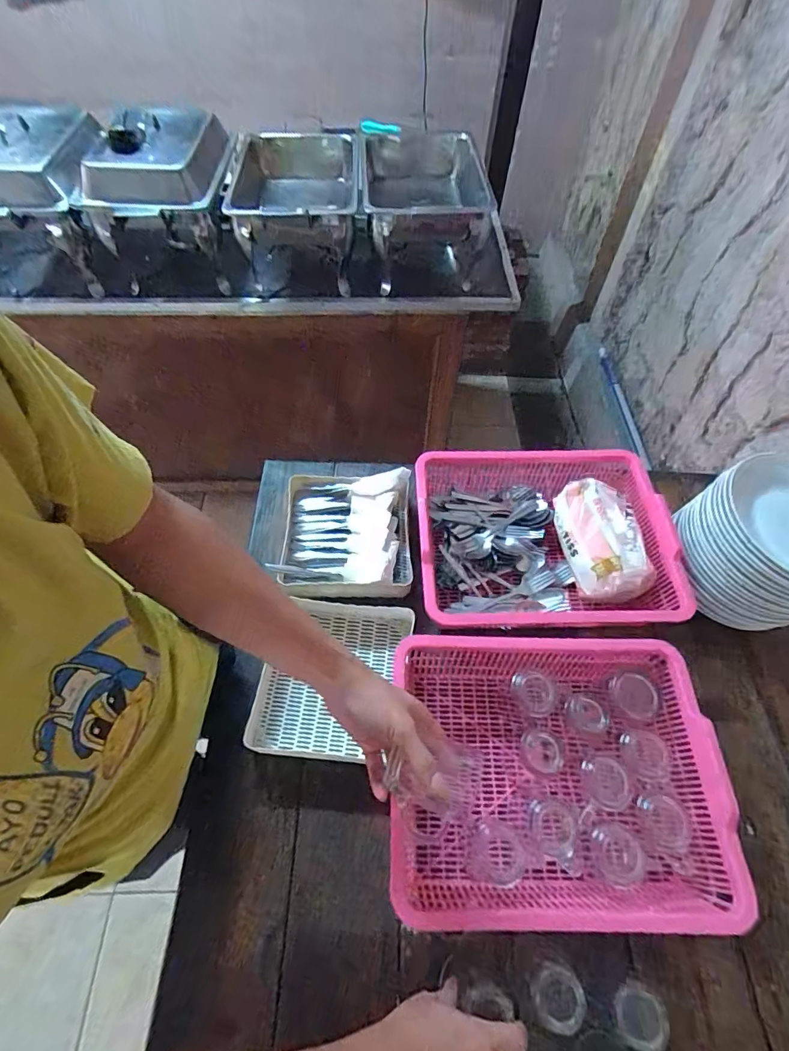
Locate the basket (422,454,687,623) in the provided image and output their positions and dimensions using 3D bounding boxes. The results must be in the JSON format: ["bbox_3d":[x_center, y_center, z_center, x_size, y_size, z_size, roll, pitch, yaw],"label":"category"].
[{"bbox_3d":[0.247,0.023,0.777,0.373,0.095,0.299,1,59,-1],"label":"basket"}]

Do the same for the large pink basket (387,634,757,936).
[{"bbox_3d":[0.193,0.311,0.612,0.367,0.125,0.305,1,59,-1],"label":"large pink basket"}]

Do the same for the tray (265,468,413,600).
[{"bbox_3d":[-0.084,0.006,0.800,0.212,0.078,0.224,0,59,-2],"label":"tray"}]

